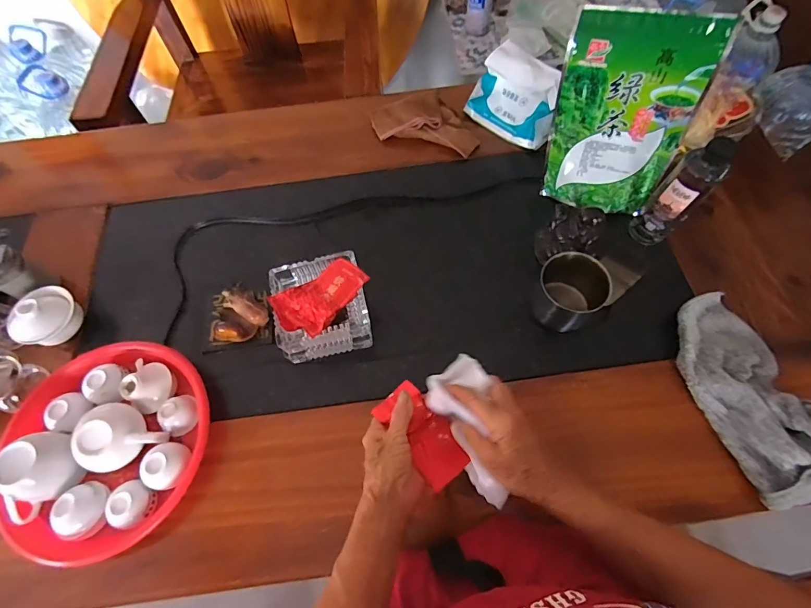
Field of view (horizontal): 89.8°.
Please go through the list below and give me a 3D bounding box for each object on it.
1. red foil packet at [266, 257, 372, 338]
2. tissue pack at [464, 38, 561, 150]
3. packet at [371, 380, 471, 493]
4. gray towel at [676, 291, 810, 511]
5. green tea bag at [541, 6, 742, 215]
[{"bbox_3d":[-0.109,-0.009,0.534,0.124,0.017,0.077,-30,67,-11],"label":"red foil packet"},{"bbox_3d":[0.188,-0.349,0.682,0.157,0.105,0.072,39,72,18],"label":"tissue pack"},{"bbox_3d":[0.019,0.142,0.447,0.057,0.019,0.111,-35,76,-13],"label":"packet"},{"bbox_3d":[0.415,0.103,0.497,0.109,0.047,0.253,-12,65,-3],"label":"gray towel"},{"bbox_3d":[0.288,-0.247,0.553,0.172,0.250,0.044,18,48,18],"label":"green tea bag"}]

